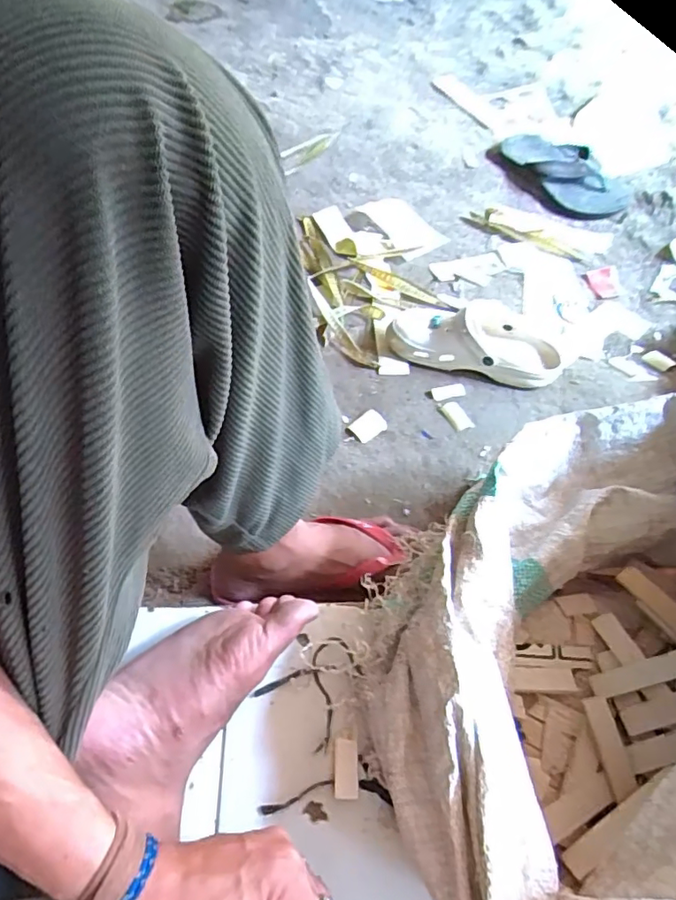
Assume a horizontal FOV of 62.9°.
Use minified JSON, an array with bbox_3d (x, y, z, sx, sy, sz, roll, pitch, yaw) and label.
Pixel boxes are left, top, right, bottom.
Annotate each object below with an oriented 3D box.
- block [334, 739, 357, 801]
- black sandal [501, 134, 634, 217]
[{"bbox_3d":[0.006,0.246,0.426,0.019,0.004,0.040,0,62,-1],"label":"block"},{"bbox_3d":[0.411,-0.515,1.017,0.270,0.042,0.118,41,68,18],"label":"black sandal"}]

